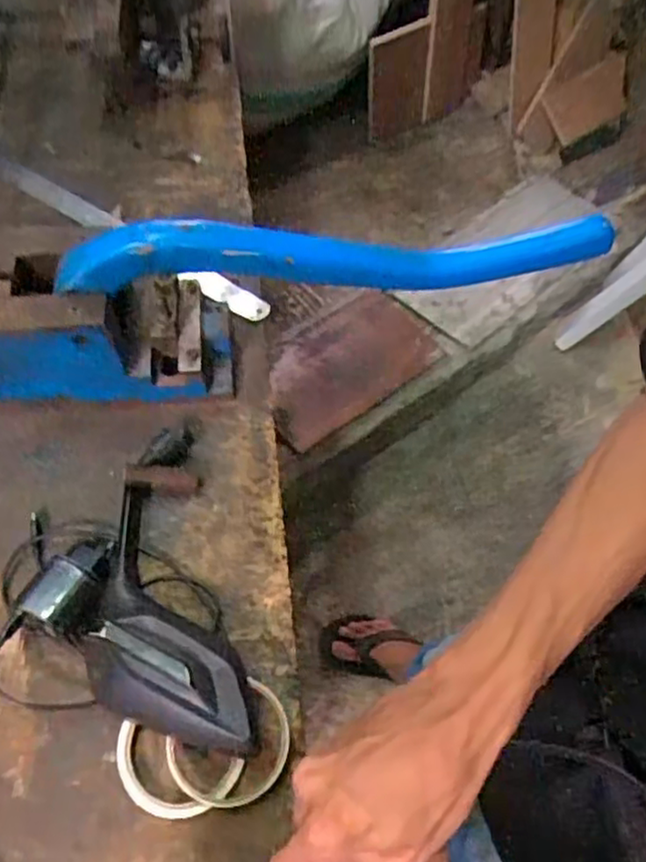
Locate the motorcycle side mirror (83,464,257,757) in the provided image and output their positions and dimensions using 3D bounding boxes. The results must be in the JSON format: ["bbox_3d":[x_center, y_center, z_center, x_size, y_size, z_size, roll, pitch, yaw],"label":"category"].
[{"bbox_3d":[-0.128,0.129,0.521,0.102,0.046,0.237,-13,62,-10],"label":"motorcycle side mirror"}]

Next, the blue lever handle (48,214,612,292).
[{"bbox_3d":[0.016,-0.147,0.567,0.443,0.064,0.029,-4,61,-6],"label":"blue lever handle"}]

